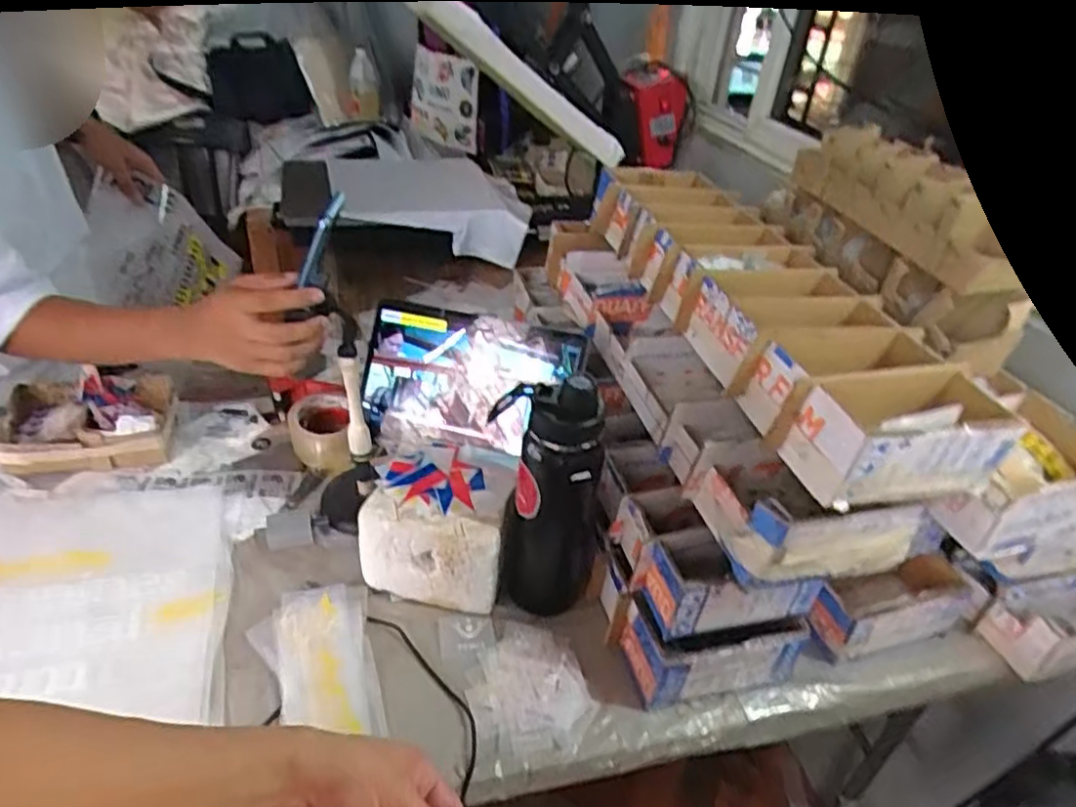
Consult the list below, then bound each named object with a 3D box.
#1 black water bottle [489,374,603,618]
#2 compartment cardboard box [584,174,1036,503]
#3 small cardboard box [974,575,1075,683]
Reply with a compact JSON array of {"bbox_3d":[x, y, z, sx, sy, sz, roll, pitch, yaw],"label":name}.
[{"bbox_3d":[0.018,0.095,0.693,0.094,0.272,0.076,14,36,11],"label":"black water bottle"},{"bbox_3d":[0.240,-0.137,0.796,0.201,0.075,0.647,-3,36,-13],"label":"compartment cardboard box"},{"bbox_3d":[0.581,0.233,0.745,0.196,0.066,0.081,-6,37,-17],"label":"small cardboard box"}]

